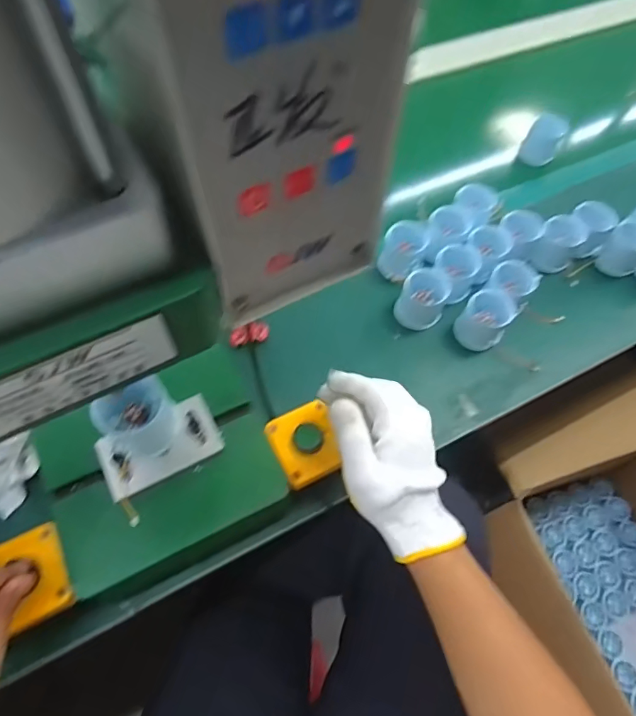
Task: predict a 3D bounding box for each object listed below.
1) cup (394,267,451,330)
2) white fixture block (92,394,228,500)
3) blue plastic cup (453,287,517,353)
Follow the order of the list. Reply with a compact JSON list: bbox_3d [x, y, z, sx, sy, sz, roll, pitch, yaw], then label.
[{"bbox_3d":[0.127,-0.072,0.582,0.054,0.049,0.057,1,61,-2],"label":"cup"},{"bbox_3d":[-0.140,0.078,0.427,0.103,0.015,0.056,-27,66,-17],"label":"white fixture block"},{"bbox_3d":[0.198,-0.044,0.572,0.053,0.046,0.067,35,65,15],"label":"blue plastic cup"}]

